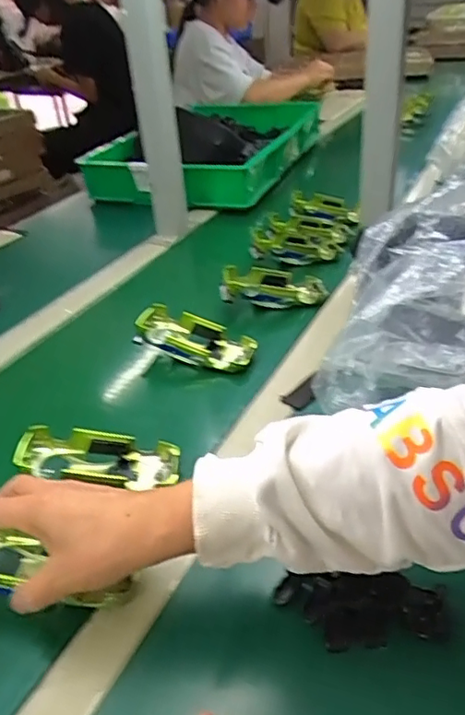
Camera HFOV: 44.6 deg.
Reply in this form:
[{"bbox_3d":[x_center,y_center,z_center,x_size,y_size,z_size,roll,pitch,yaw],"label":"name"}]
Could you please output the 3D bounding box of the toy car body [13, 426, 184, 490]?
[{"bbox_3d":[-0.117,0.092,0.496,0.136,0.030,0.058,8,33,-4],"label":"toy car body"}]

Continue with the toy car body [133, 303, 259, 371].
[{"bbox_3d":[-0.043,-0.020,0.650,0.137,0.050,0.058,8,35,18],"label":"toy car body"}]

